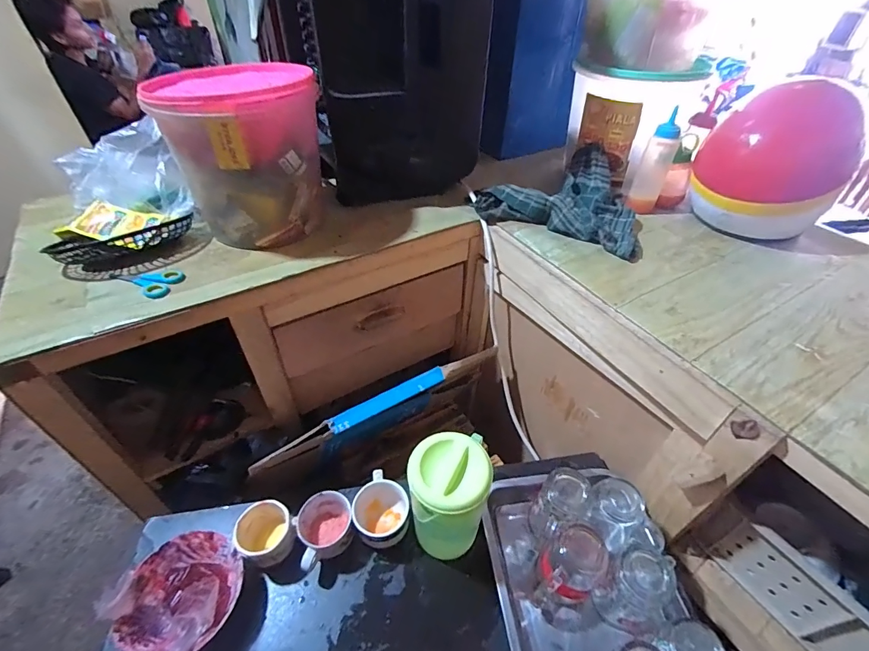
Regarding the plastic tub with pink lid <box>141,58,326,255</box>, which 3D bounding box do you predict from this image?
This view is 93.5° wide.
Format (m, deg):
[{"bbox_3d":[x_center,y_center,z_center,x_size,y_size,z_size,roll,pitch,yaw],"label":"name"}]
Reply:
[{"bbox_3d":[-0.302,-0.279,0.687,0.216,0.235,0.199,0,44,0],"label":"plastic tub with pink lid"}]

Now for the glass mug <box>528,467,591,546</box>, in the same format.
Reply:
[{"bbox_3d":[0.185,0.284,0.627,0.075,0.148,0.071,0,44,0],"label":"glass mug"}]

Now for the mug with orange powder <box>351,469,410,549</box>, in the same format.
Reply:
[{"bbox_3d":[-0.085,0.300,0.661,0.084,0.064,0.106,-2,44,-2],"label":"mug with orange powder"}]

